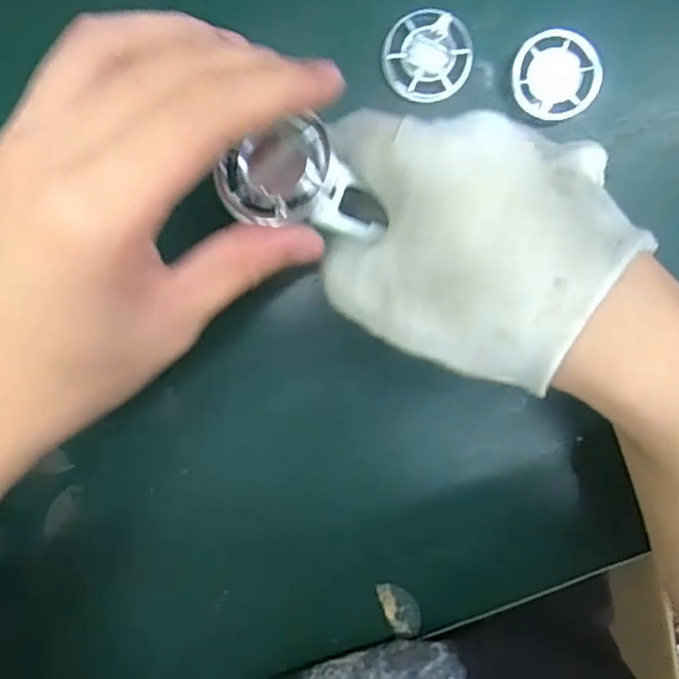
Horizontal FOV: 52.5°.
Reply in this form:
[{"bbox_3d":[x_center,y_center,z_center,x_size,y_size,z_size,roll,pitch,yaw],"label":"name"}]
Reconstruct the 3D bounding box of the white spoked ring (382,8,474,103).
[{"bbox_3d":[0.040,-0.128,0.310,0.040,0.006,0.040,0,94,1],"label":"white spoked ring"}]

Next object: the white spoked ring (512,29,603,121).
[{"bbox_3d":[0.099,-0.120,0.310,0.039,0.006,0.039,0,94,1],"label":"white spoked ring"}]

